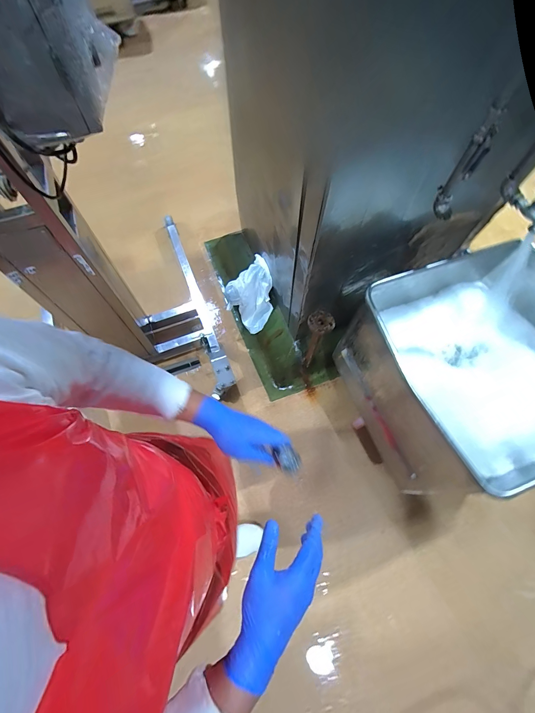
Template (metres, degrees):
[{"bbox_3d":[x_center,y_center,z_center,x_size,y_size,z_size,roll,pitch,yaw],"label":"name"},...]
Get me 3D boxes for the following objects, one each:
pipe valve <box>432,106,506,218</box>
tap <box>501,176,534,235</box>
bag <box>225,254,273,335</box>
[{"bbox_3d":[0.432,-0.407,0.667,0.037,0.226,0.042,-26,69,-12],"label":"pipe valve"},{"bbox_3d":[0.651,-0.390,0.761,0.030,0.076,0.144,-26,69,-12],"label":"tap"},{"bbox_3d":[-0.073,-0.277,1.472,0.221,0.242,0.227,-28,69,-12],"label":"bag"}]

